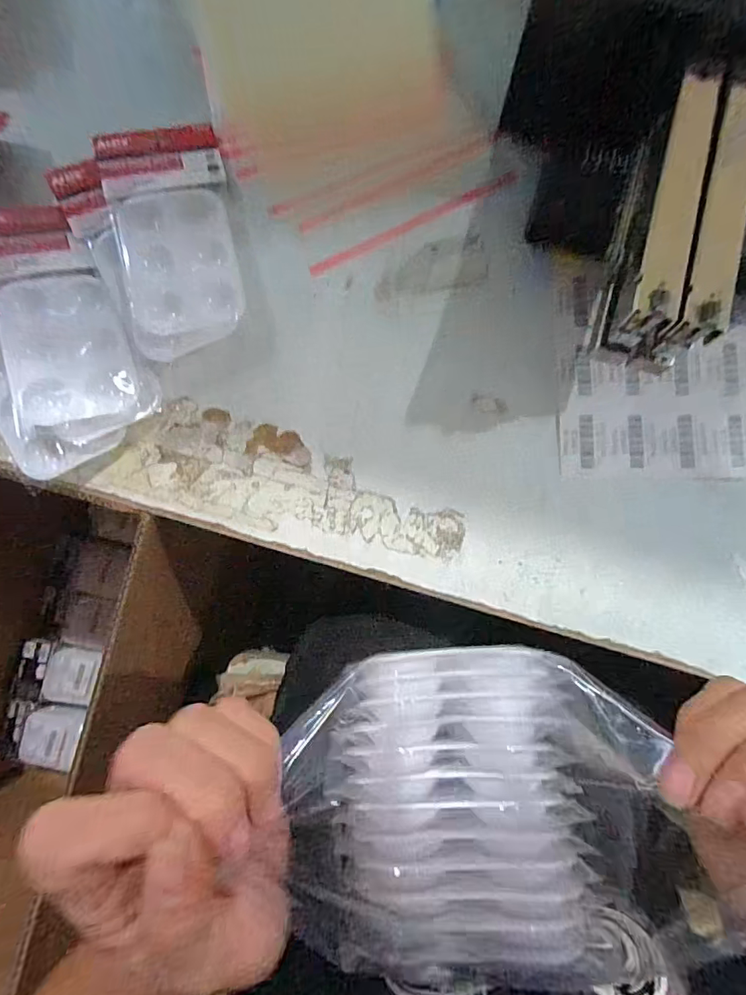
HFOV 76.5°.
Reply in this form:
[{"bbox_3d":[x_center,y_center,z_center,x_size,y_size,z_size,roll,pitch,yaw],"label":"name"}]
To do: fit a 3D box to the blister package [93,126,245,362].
[{"bbox_3d":[-0.162,-0.217,0.395,0.093,0.031,0.197,-14,84,1],"label":"blister package"}]

